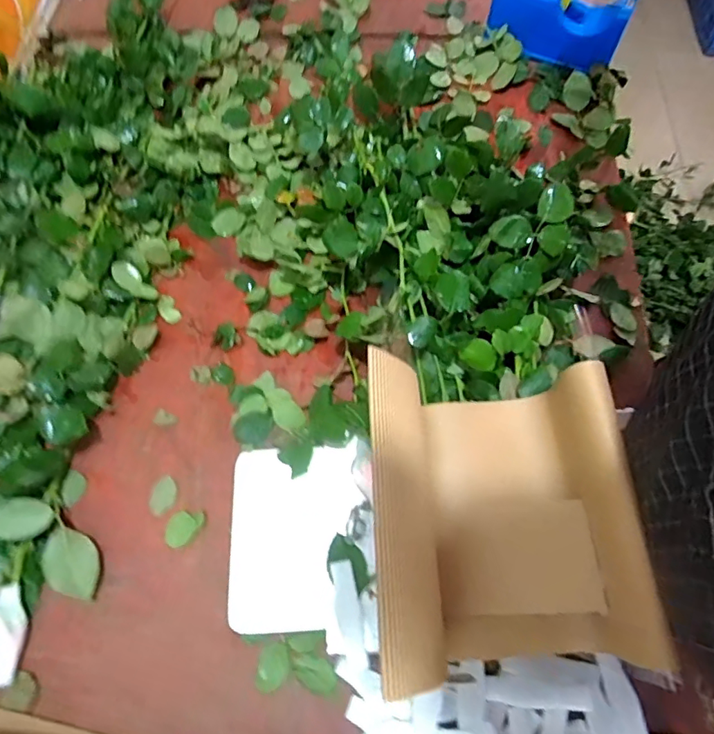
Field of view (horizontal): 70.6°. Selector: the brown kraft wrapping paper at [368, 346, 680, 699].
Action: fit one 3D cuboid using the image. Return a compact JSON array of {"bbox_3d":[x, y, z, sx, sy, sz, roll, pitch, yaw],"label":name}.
[{"bbox_3d":[0.109,0.103,0.374,0.183,0.125,0.203,-2,67,1],"label":"brown kraft wrapping paper"}]

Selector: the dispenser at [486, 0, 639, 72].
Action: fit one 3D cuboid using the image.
[{"bbox_3d":[0.297,-0.516,0.739,0.192,0.099,0.061,25,70,12],"label":"dispenser"}]

